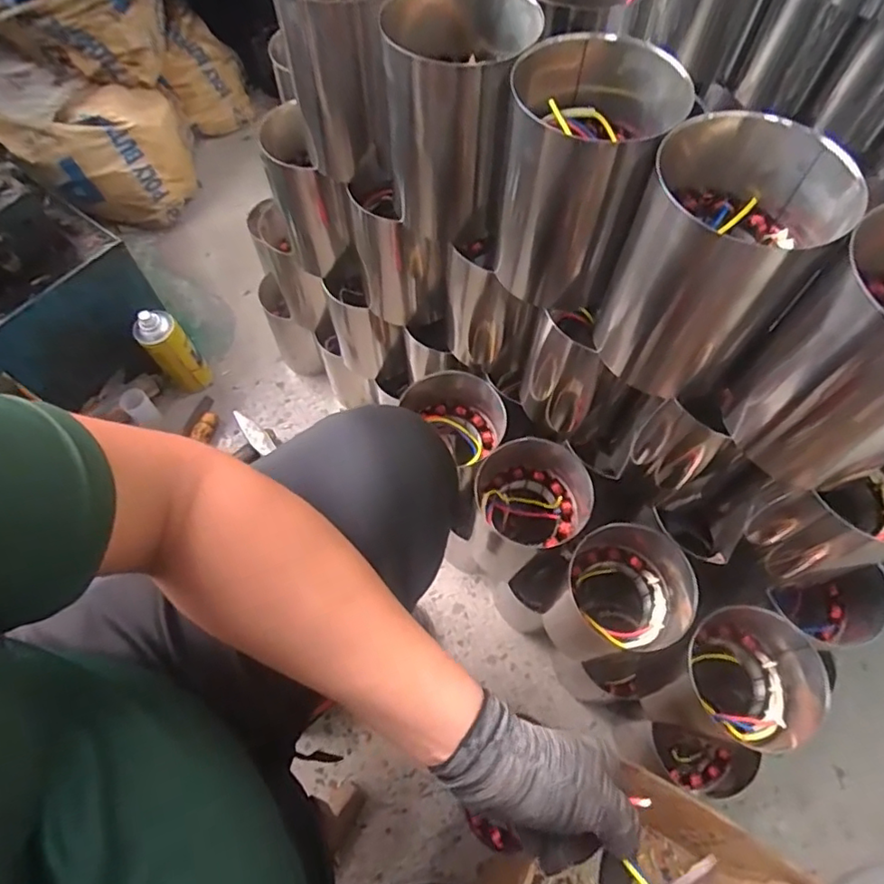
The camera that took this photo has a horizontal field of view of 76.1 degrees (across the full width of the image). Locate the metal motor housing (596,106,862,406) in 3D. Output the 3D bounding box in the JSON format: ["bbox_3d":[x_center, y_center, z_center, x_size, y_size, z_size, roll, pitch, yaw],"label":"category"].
[{"bbox_3d":[0.197,-0.131,0.426,0.116,0.169,0.109,36,69,17],"label":"metal motor housing"}]

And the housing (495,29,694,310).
[{"bbox_3d":[0.112,-0.217,0.478,0.123,0.178,0.116,17,64,8],"label":"housing"}]

